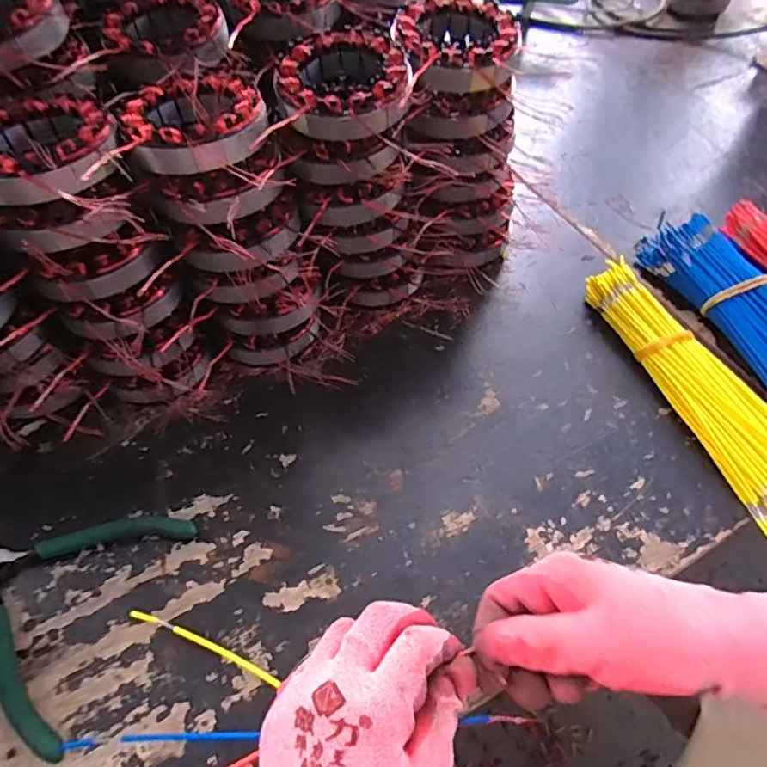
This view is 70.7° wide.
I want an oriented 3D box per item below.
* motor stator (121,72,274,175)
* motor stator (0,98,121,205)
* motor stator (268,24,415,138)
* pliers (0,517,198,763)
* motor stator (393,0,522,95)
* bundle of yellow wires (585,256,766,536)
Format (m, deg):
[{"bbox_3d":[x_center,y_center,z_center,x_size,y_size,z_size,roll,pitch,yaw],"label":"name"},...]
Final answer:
[{"bbox_3d":[-0.114,-0.164,0.335,0.084,0.027,0.085,-3,55,-3],"label":"motor stator"},{"bbox_3d":[-0.197,-0.136,0.313,0.082,0.025,0.091,-18,57,-13],"label":"motor stator"},{"bbox_3d":[-0.025,-0.196,0.356,0.085,0.029,0.096,2,55,0],"label":"motor stator"},{"bbox_3d":[-0.210,0.129,0.334,0.127,0.011,0.136,17,57,10],"label":"pliers"},{"bbox_3d":[0.050,-0.239,0.380,0.082,0.030,0.086,3,55,1],"label":"motor stator"},{"bbox_3d":[0.249,-0.003,0.419,0.069,0.030,0.238,-16,59,-12],"label":"bundle of yellow wires"}]

